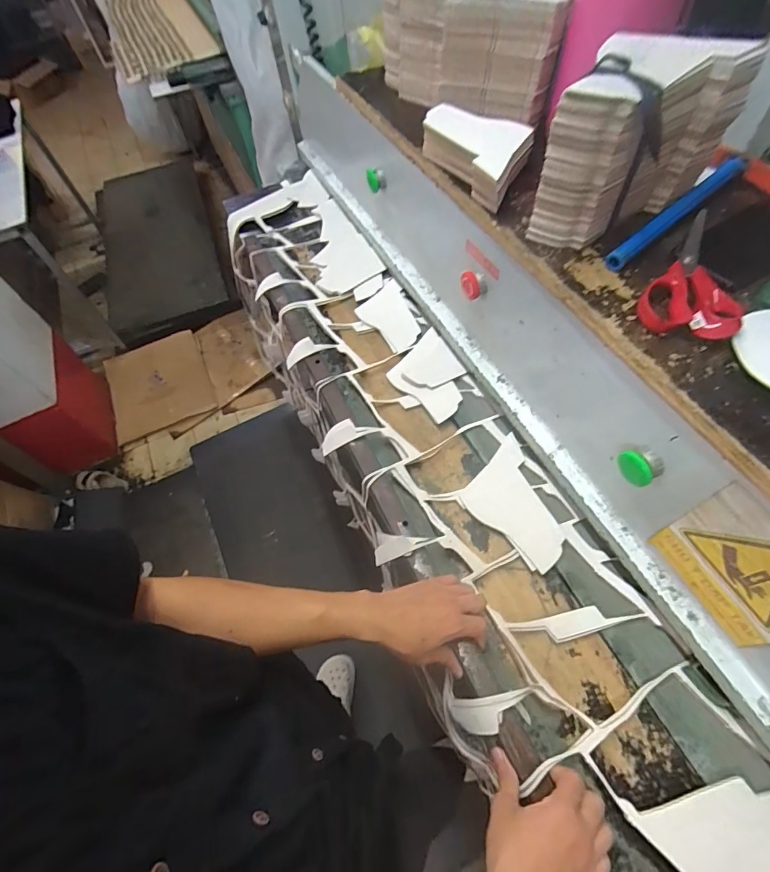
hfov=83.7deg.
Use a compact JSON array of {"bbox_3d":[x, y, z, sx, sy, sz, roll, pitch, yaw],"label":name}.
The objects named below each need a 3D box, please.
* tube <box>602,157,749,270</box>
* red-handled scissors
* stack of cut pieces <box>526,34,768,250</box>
[{"bbox_3d":[0.339,-0.258,0.491,0.262,0.019,0.019,-37,67,-20],"label":"tube"},{"bbox_3d":[0.325,-0.163,0.435,0.082,0.016,0.197,32,64,16],"label":"red-handled scissors"},{"bbox_3d":[0.255,-0.298,0.447,0.145,0.144,0.163,30,64,16],"label":"stack of cut pieces"}]

